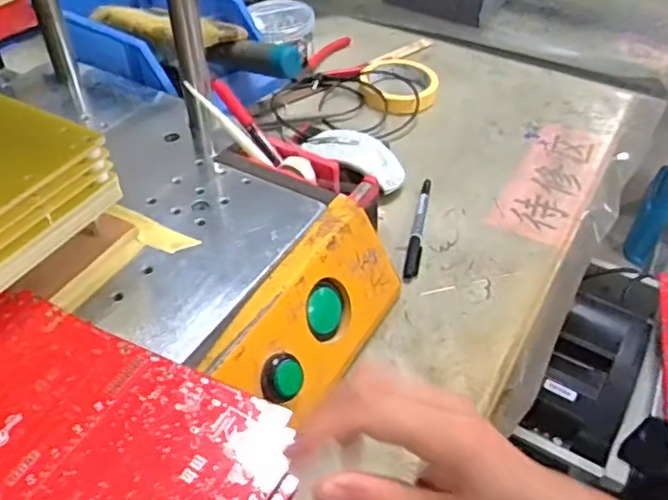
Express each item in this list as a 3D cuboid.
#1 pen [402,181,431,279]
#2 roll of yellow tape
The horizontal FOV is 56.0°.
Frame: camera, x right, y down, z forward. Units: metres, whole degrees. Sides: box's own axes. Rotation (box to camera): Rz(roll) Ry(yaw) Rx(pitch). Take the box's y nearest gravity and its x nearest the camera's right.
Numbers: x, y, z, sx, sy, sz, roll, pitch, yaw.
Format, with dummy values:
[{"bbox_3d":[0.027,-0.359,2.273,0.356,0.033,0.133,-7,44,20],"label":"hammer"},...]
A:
[{"bbox_3d":[0.083,-0.023,0.611,0.013,0.010,0.134,10,46,9],"label":"pen"},{"bbox_3d":[0.079,-0.200,0.774,0.097,0.020,0.104,0,45,0],"label":"roll of yellow tape"}]

